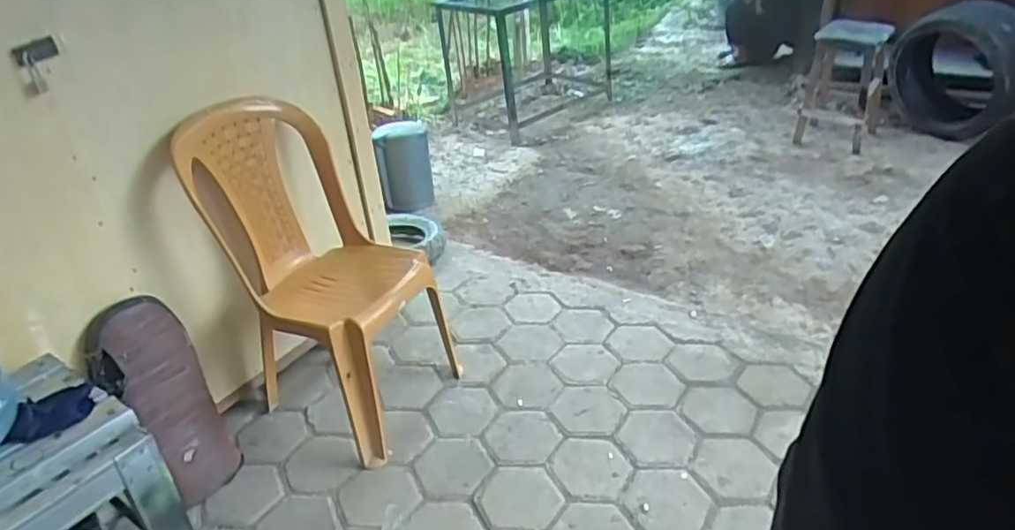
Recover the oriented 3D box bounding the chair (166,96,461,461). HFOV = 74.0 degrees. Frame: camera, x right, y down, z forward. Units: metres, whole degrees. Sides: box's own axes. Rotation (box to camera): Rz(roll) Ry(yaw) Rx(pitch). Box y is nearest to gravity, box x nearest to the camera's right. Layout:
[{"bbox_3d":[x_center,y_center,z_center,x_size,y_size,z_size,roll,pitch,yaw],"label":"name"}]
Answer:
[{"bbox_3d":[-0.471,0.019,1.804,0.463,0.866,0.571,13,35,25],"label":"chair"}]

